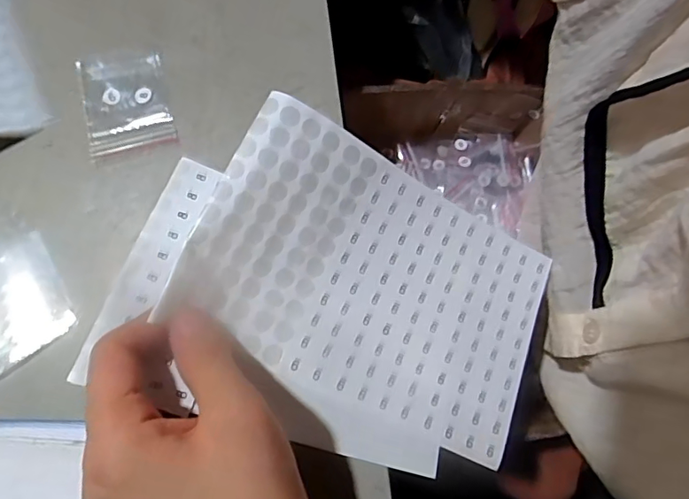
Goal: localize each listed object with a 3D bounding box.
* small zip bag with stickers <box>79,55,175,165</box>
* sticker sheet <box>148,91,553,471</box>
[{"bbox_3d":[-0.127,-0.086,0.302,0.049,0.004,0.062,-13,76,-5],"label":"small zip bag with stickers"},{"bbox_3d":[0.018,0.017,0.269,0.186,0.020,0.122,28,77,-14],"label":"sticker sheet"}]

